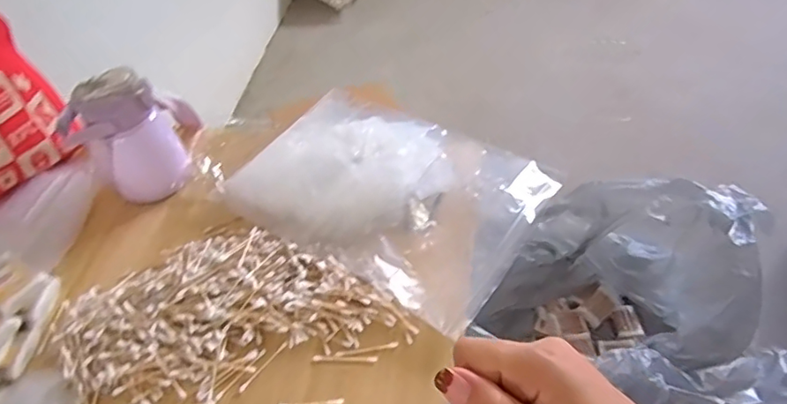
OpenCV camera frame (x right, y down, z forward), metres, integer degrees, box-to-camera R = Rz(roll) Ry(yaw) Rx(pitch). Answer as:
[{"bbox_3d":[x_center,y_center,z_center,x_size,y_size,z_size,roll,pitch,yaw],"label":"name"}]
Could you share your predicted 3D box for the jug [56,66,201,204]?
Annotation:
[{"bbox_3d":[-0.346,-0.103,0.760,0.102,0.175,0.170,22,54,24],"label":"jug"}]

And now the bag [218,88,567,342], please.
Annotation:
[{"bbox_3d":[-0.013,-0.025,0.734,0.383,0.049,0.269,26,56,26],"label":"bag"}]

